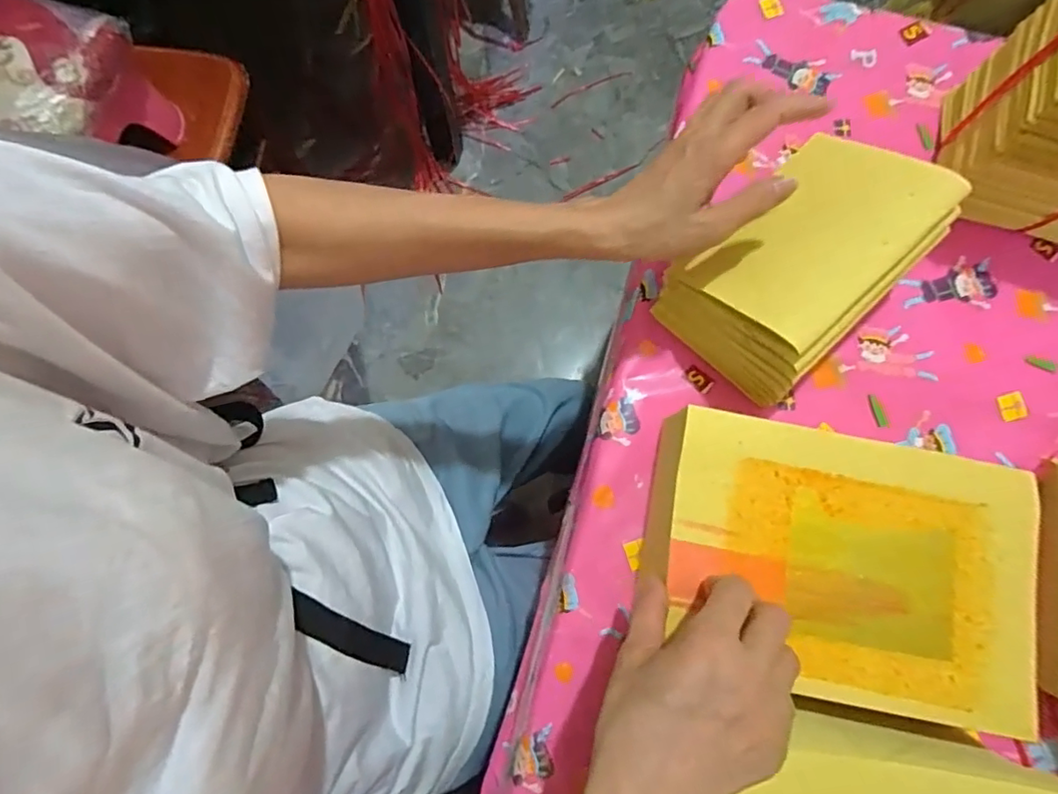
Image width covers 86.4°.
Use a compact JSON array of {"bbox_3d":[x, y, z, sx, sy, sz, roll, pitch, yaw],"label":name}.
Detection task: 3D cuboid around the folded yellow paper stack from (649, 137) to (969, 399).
[{"bbox_3d":[0.191,-0.096,0.398,0.111,0.085,0.164,44,83,8],"label":"folded yellow paper stack"}]

